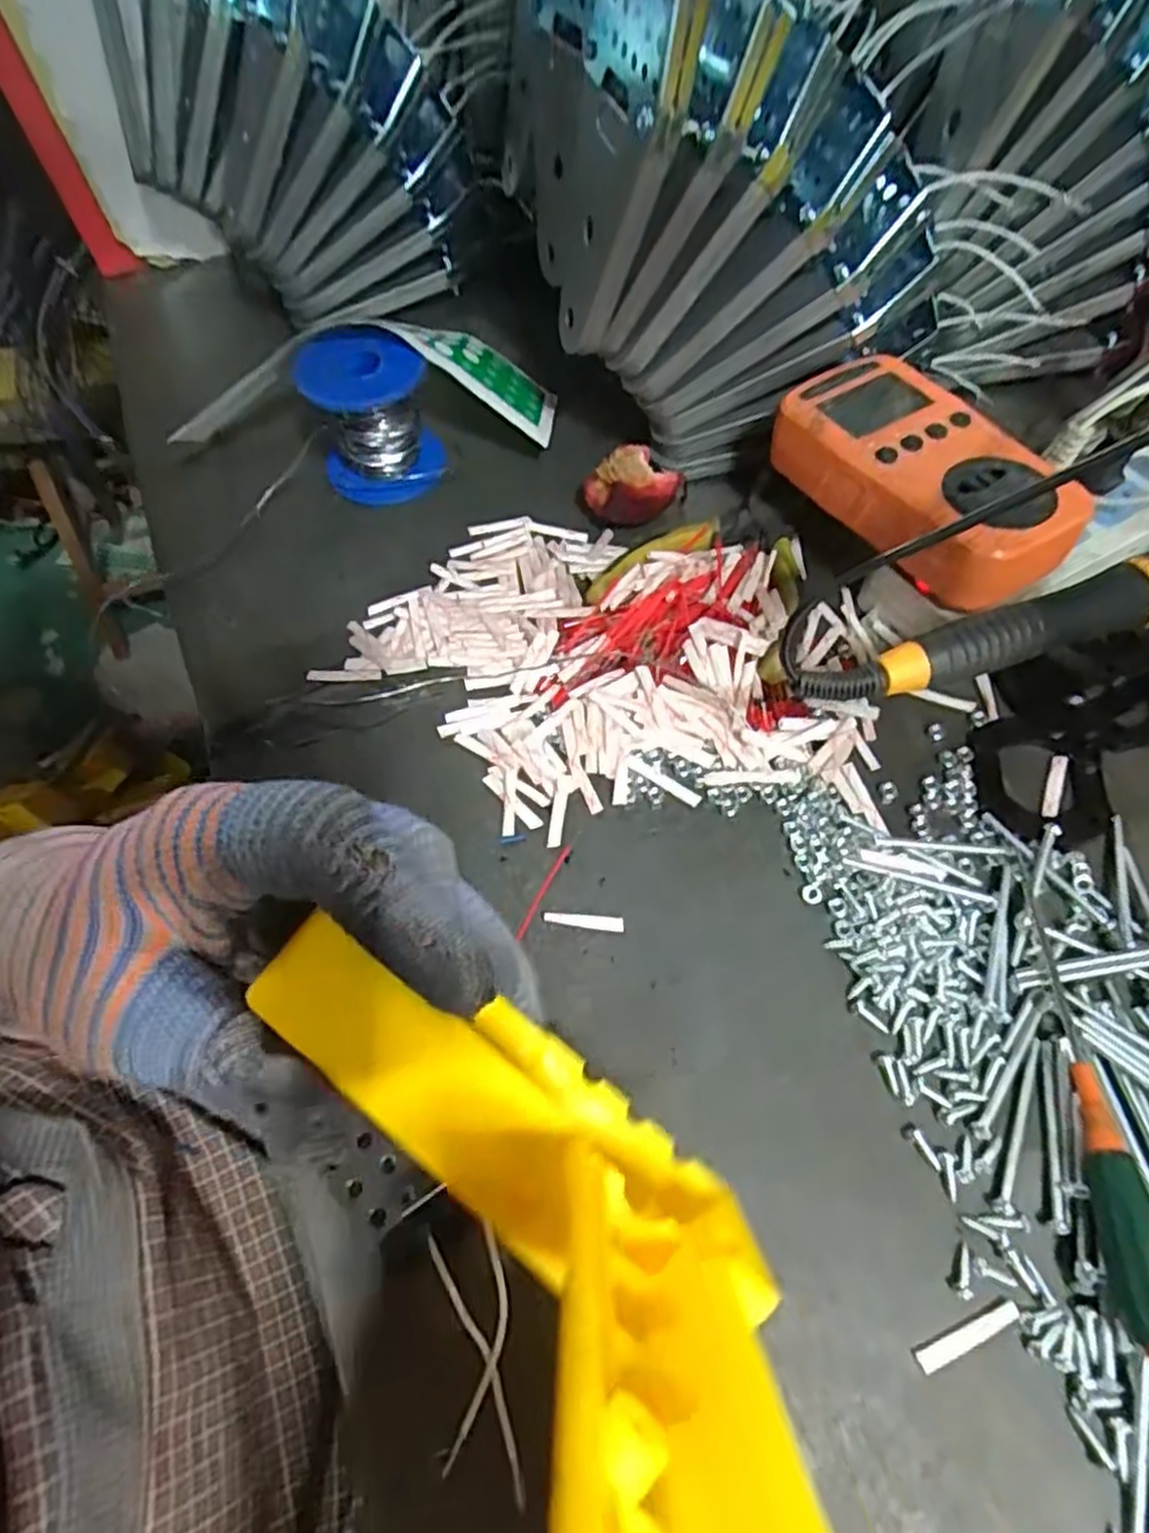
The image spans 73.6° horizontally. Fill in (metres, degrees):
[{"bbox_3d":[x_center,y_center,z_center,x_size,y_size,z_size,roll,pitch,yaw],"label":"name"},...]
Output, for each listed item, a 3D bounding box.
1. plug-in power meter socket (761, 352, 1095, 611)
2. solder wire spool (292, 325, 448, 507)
[{"bbox_3d":[0.147,-0.122,0.325,0.072,0.034,0.129,-22,62,-10],"label":"plug-in power meter socket"},{"bbox_3d":[-0.104,-0.180,0.393,0.063,0.060,0.057,-13,61,-4],"label":"solder wire spool"}]

